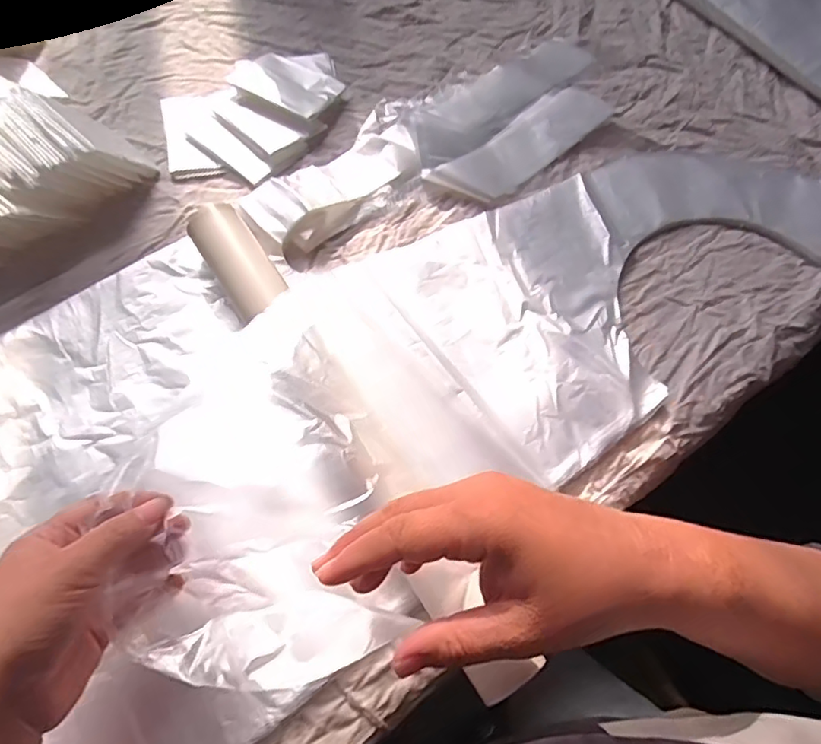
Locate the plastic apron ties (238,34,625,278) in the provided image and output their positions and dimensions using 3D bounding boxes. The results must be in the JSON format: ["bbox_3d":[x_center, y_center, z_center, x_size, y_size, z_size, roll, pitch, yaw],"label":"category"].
[{"bbox_3d":[0.033,-0.197,0.491,0.362,0.017,0.123,-30,70,-16],"label":"plastic apron ties"}]

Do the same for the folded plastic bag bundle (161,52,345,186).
[{"bbox_3d":[-0.129,-0.220,0.493,0.165,0.019,0.113,-26,69,-15],"label":"folded plastic bag bundle"}]

